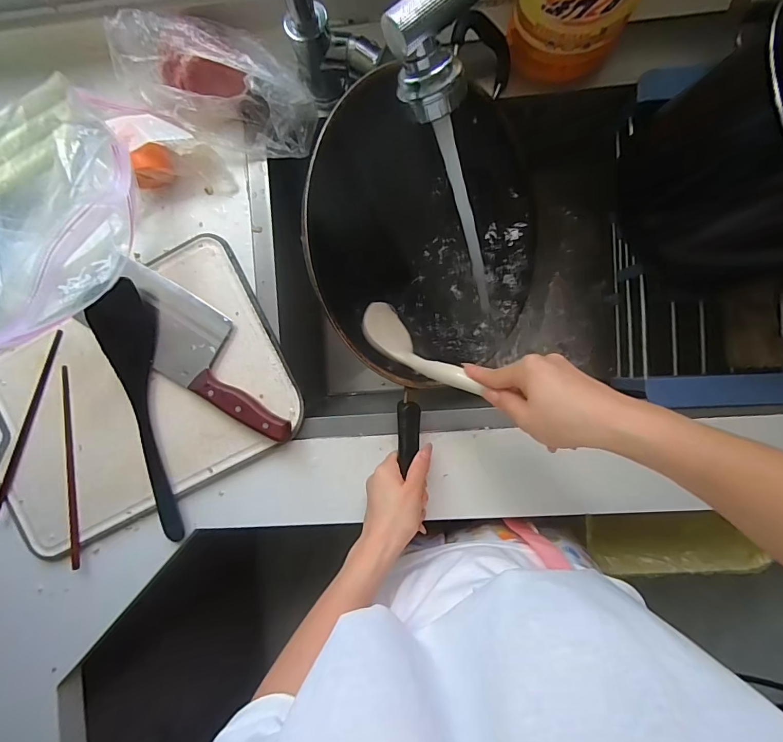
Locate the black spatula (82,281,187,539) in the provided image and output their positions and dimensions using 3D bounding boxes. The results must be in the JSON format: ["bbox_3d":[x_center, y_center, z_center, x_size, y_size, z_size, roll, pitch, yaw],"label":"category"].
[{"bbox_3d":[-0.282,0.051,0.476,0.075,0.043,0.297,-18,90,5],"label":"black spatula"}]

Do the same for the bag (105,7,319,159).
[{"bbox_3d":[-0.180,-0.304,0.445,0.201,0.081,0.103,33,94,3],"label":"bag"}]

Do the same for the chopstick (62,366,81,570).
[{"bbox_3d":[-0.391,0.119,0.501,0.012,0.010,0.245,-3,93,4],"label":"chopstick"}]

